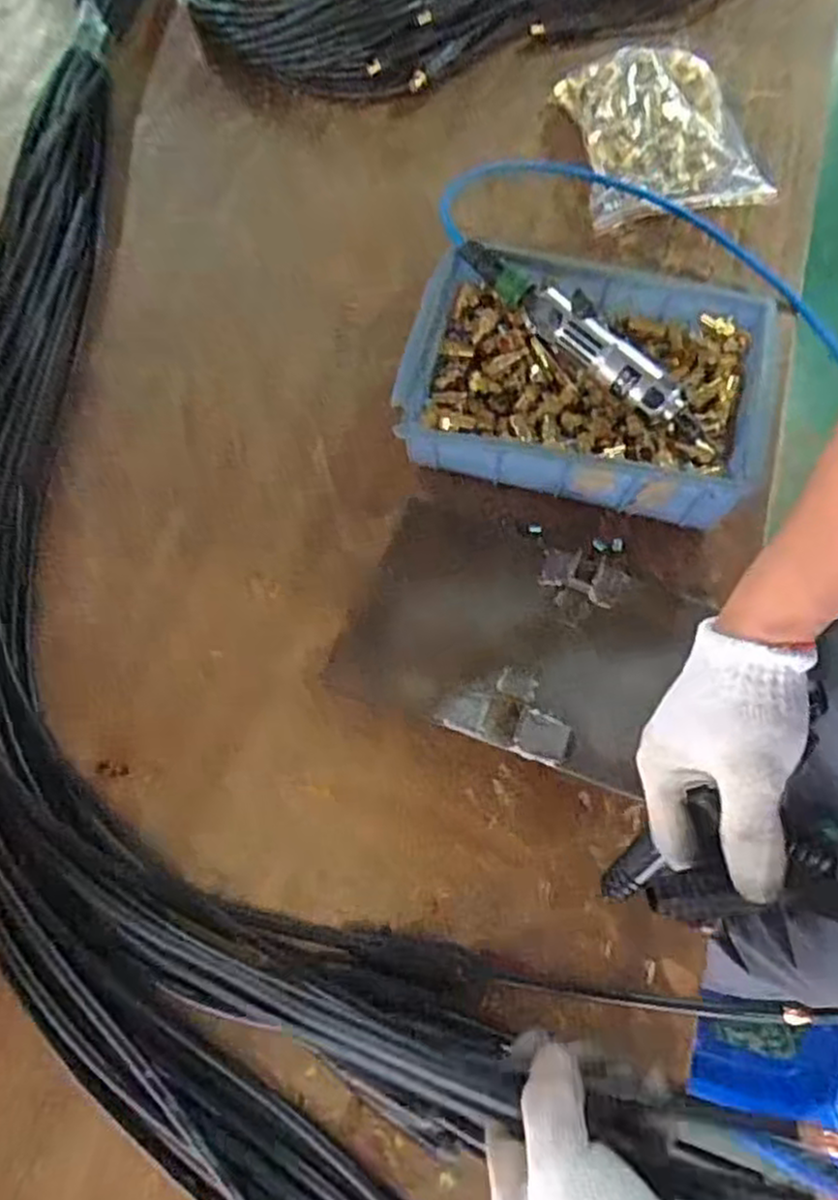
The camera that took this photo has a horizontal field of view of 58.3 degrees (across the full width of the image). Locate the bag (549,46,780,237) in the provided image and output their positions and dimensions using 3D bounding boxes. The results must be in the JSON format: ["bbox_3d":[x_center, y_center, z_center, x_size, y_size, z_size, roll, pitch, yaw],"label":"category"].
[{"bbox_3d":[0.257,-0.507,0.816,0.189,0.069,0.217,-12,67,-5],"label":"bag"}]

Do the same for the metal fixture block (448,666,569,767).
[{"bbox_3d":[0.074,0.084,0.580,0.093,0.008,0.061,19,69,10],"label":"metal fixture block"}]

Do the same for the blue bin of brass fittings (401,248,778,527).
[{"bbox_3d":[0.144,-0.193,0.663,0.309,0.069,0.216,8,68,6],"label":"blue bin of brass fittings"}]

